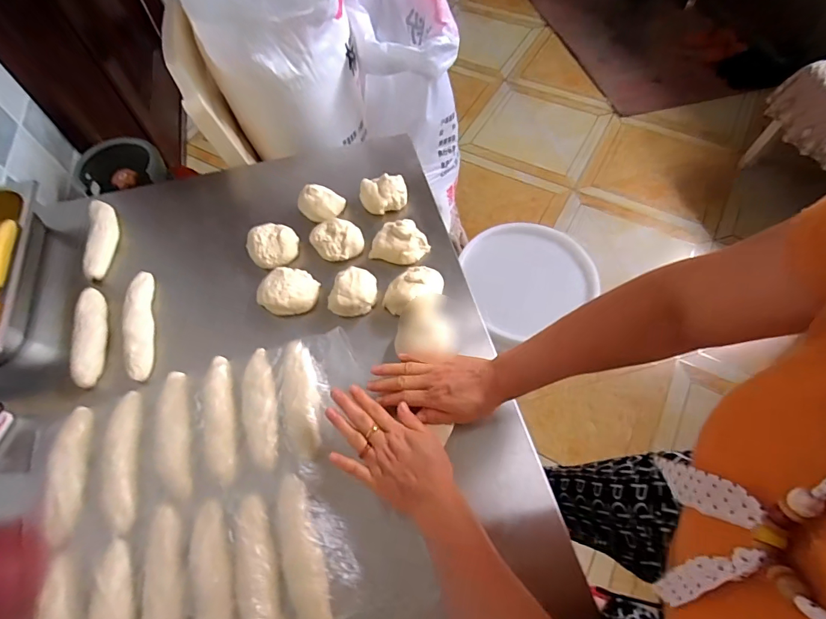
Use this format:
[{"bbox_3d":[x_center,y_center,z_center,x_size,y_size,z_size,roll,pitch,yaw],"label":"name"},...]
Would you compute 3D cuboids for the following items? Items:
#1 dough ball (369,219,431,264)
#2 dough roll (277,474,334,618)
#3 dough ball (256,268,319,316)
[{"bbox_3d":[-0.019,-0.105,0.657,0.085,0.042,0.056,16,62,11],"label":"dough ball"},{"bbox_3d":[-0.120,0.268,0.460,0.038,0.018,0.164,-19,61,-9],"label":"dough roll"},{"bbox_3d":[-0.187,-0.024,0.639,0.088,0.046,0.070,7,61,6],"label":"dough ball"}]

